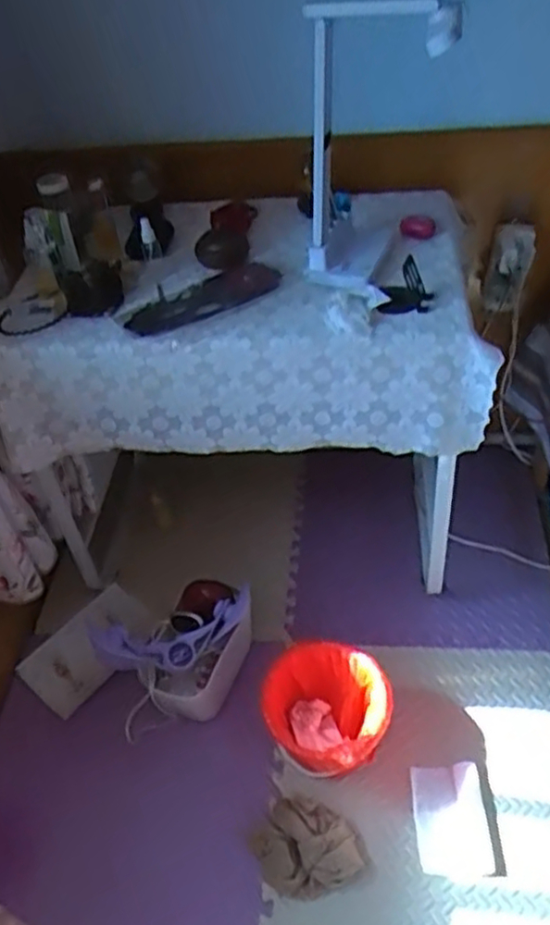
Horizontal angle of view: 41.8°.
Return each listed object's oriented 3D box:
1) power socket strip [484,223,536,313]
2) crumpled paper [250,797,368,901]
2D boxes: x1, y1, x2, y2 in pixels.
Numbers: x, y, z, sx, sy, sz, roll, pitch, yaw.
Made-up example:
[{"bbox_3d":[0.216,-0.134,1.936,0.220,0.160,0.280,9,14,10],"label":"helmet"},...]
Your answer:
[{"bbox_3d":[0.446,-0.369,1.372,0.073,0.195,0.031,8,47,14],"label":"power socket strip"},{"bbox_3d":[0.053,0.656,1.242,0.172,0.072,0.156,-19,47,-12],"label":"crumpled paper"}]

